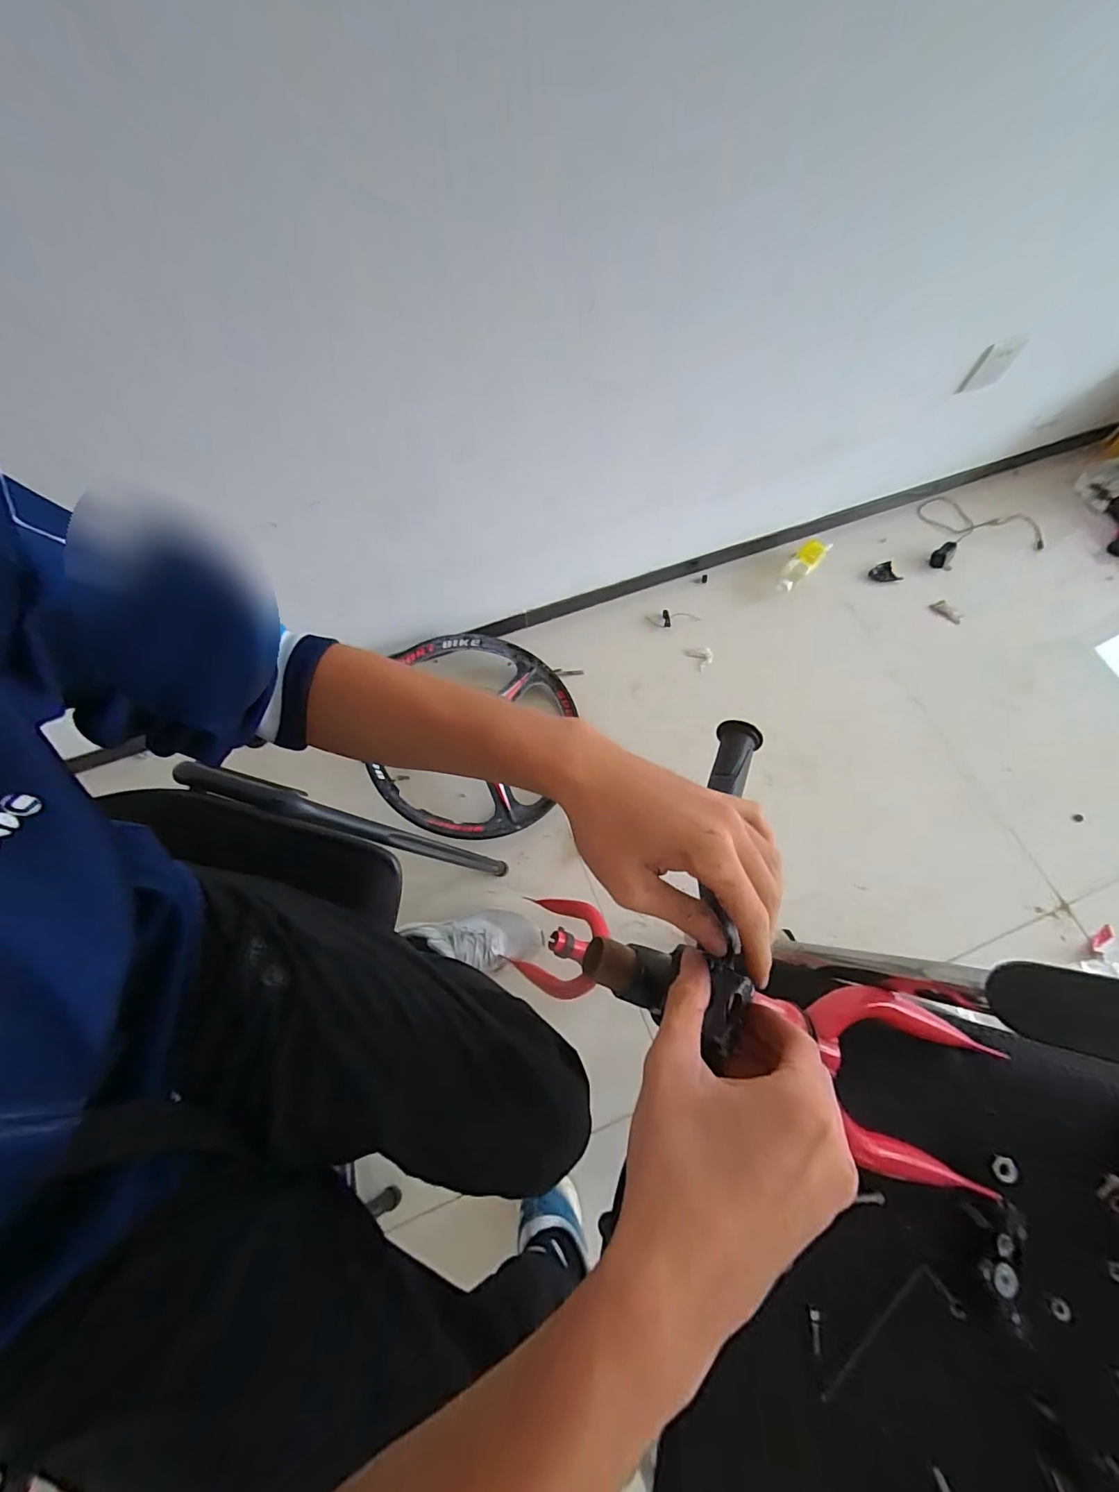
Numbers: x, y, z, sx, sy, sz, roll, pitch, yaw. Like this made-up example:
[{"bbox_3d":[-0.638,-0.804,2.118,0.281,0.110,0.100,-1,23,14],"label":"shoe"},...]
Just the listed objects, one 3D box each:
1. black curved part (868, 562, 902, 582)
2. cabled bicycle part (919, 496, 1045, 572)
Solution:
[{"bbox_3d":[0.770,-0.408,1.175,0.076,0.017,0.053,-16,71,-6],"label":"black curved part"},{"bbox_3d":[1.027,-0.542,1.211,0.327,0.037,0.200,-12,70,-5],"label":"cabled bicycle part"}]

